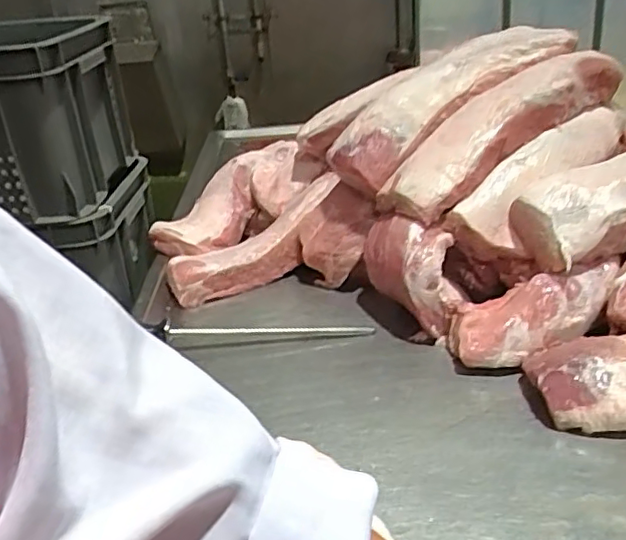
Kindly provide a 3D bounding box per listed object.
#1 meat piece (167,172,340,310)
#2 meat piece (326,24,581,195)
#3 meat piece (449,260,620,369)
[{"bbox_3d":[-0.094,-0.045,1.092,0.362,0.097,0.114,-38,40,-29],"label":"meat piece"},{"bbox_3d":[0.232,-0.304,1.061,0.485,0.101,0.123,-36,36,-14],"label":"meat piece"},{"bbox_3d":[0.302,0.051,0.833,0.250,0.061,0.109,-25,28,-1],"label":"meat piece"}]

